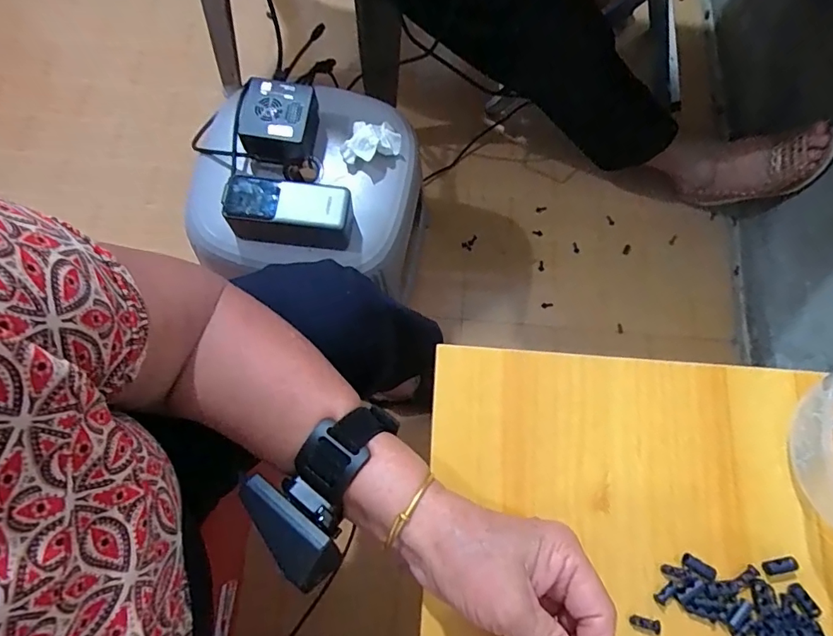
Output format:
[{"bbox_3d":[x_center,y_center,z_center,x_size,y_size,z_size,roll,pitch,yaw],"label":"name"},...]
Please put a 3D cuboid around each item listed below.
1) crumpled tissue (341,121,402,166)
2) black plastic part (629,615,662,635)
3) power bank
[{"bbox_3d":[-0.054,-0.210,0.574,0.070,0.022,0.044,-6,75,-4],"label":"crumpled tissue"},{"bbox_3d":[0.132,0.177,0.280,0.017,0.004,0.007,14,75,3],"label":"black plastic part"},{"bbox_3d":[-0.138,-0.115,0.522,0.135,0.042,0.063,5,75,-1],"label":"power bank"}]

